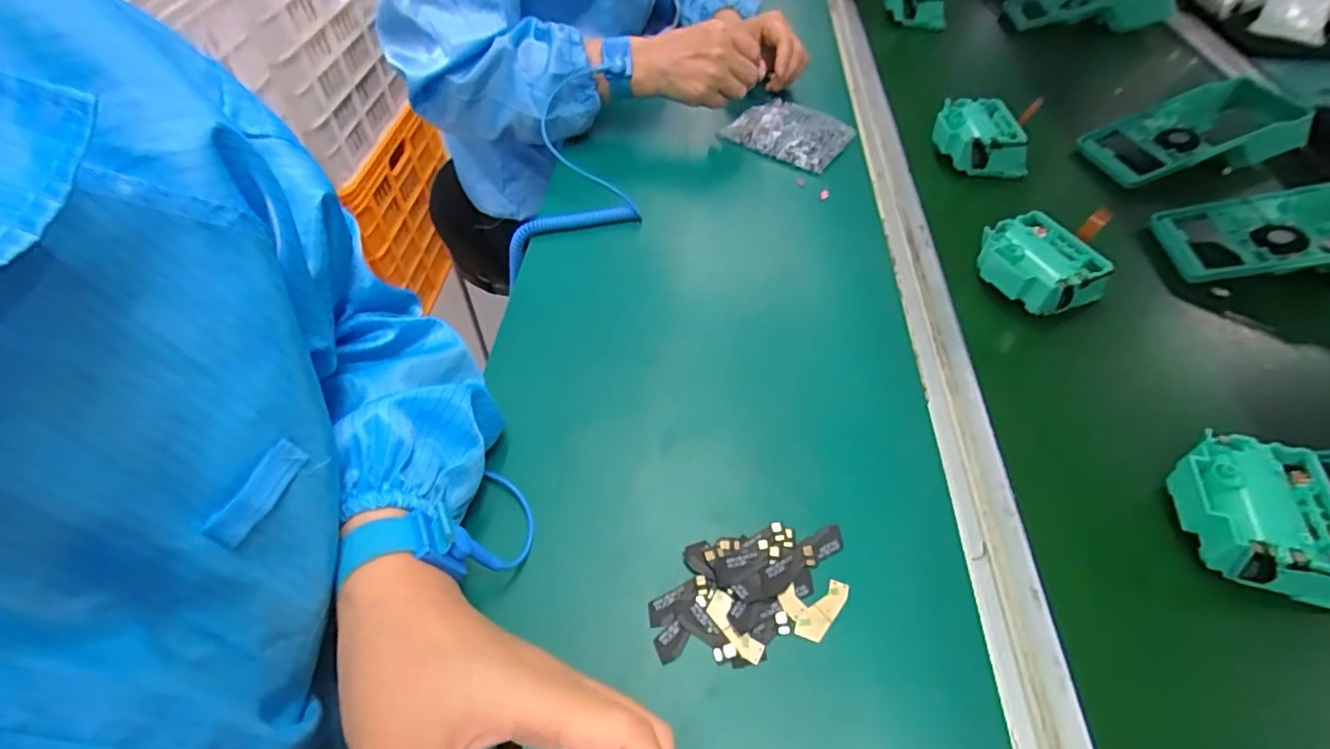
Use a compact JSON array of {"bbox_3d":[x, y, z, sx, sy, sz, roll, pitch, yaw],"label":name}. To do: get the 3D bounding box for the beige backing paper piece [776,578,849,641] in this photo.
[{"bbox_3d":[0.078,0.118,0.310,0.036,0.004,0.026,-38,60,-26],"label":"beige backing paper piece"}]

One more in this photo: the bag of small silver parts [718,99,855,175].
[{"bbox_3d":[0.126,-0.249,0.597,0.115,0.022,0.083,33,56,22],"label":"bag of small silver parts"}]

